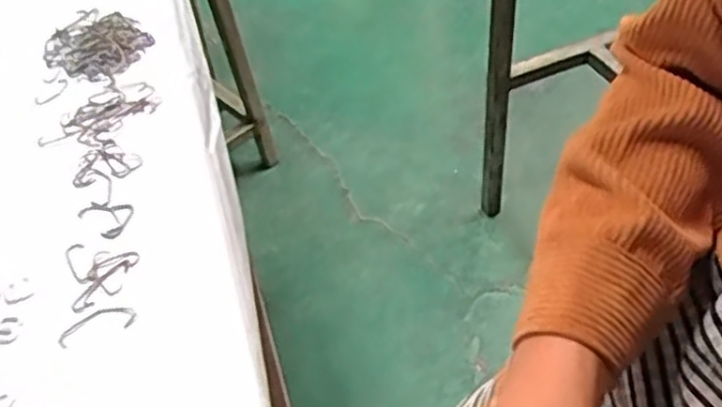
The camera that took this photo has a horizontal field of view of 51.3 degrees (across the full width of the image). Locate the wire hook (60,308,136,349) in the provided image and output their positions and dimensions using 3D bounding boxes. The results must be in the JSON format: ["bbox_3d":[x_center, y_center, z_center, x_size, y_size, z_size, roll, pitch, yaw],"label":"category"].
[{"bbox_3d":[-0.149,0.068,0.425,0.043,0.004,0.017,-20,47,-11],"label":"wire hook"}]

